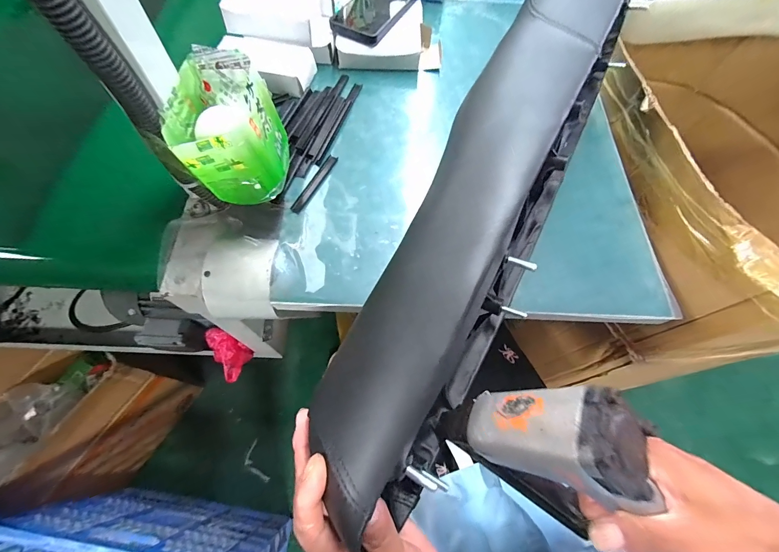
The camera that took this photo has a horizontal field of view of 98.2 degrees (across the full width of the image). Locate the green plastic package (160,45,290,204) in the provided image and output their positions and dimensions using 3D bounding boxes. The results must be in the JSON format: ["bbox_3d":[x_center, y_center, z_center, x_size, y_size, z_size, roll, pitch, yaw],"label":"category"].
[{"bbox_3d":[-0.150,-0.137,0.329,0.086,0.097,0.107,4,66,-1],"label":"green plastic package"}]

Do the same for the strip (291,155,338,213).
[{"bbox_3d":[-0.091,-0.112,0.410,0.015,0.004,0.092,25,67,8],"label":"strip"}]

